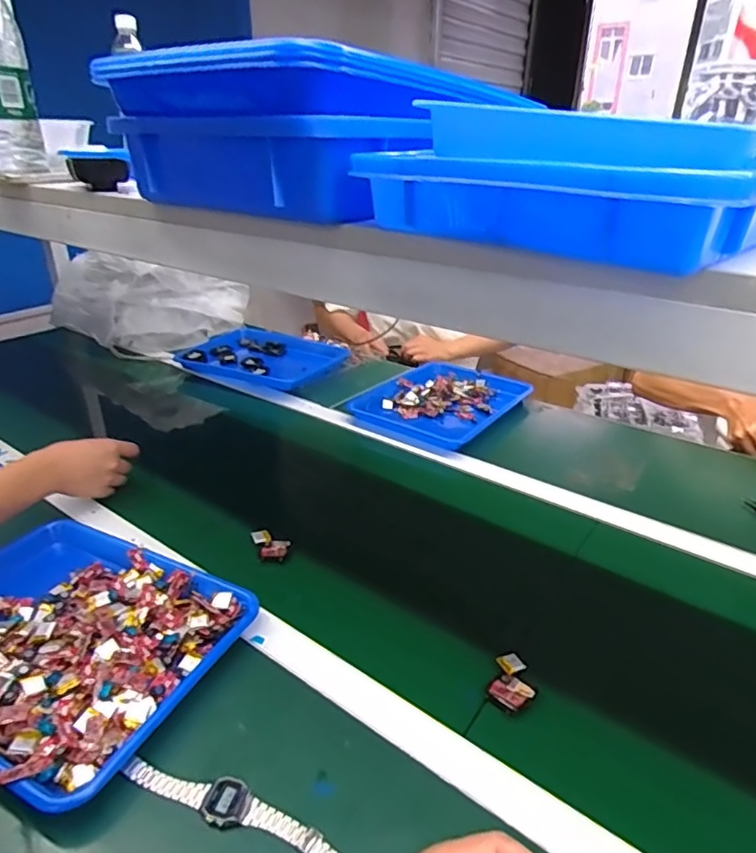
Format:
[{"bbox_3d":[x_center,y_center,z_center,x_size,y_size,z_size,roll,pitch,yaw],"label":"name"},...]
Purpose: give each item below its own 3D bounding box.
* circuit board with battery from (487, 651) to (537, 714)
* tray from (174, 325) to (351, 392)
[{"bbox_3d":[0.130,0.244,0.548,0.041,0.014,0.050,16,31,28],"label":"circuit board with battery"},{"bbox_3d":[-0.254,-0.160,1.297,0.337,0.036,0.244,13,30,24],"label":"tray"}]

